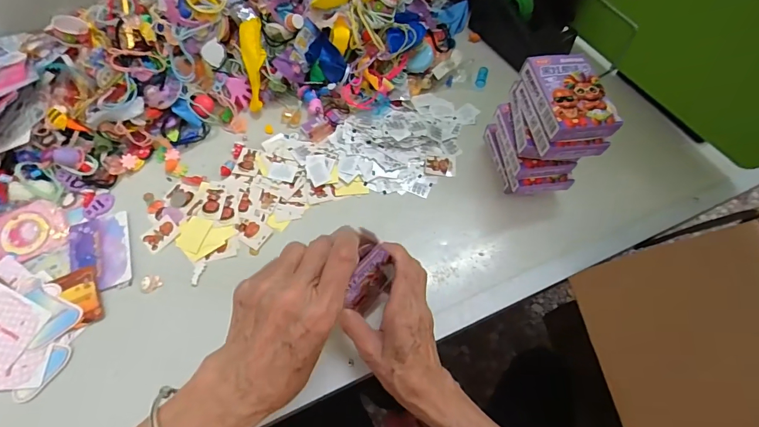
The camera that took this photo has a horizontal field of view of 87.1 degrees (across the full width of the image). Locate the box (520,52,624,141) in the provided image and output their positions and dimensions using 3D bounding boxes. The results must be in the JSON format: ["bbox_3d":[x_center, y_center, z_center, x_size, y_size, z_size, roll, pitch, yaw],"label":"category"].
[{"bbox_3d":[0.188,-0.116,0.394,0.068,0.020,0.093,-11,66,-7],"label":"box"}]

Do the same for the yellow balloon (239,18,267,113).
[{"bbox_3d":[-0.160,-0.188,0.508,0.031,0.014,0.110,-1,102,-3],"label":"yellow balloon"}]

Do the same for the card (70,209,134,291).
[{"bbox_3d":[-0.309,0.043,0.444,0.062,0.004,0.087,-19,69,-10],"label":"card"}]

